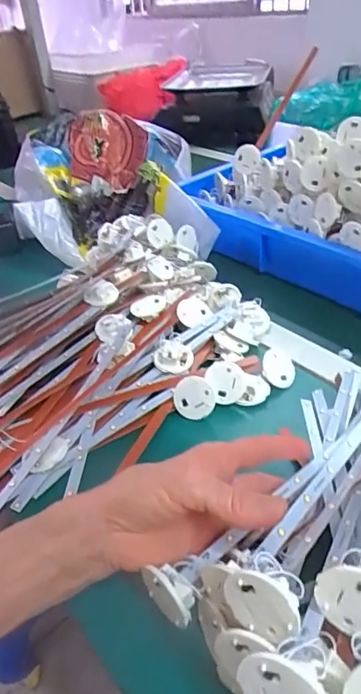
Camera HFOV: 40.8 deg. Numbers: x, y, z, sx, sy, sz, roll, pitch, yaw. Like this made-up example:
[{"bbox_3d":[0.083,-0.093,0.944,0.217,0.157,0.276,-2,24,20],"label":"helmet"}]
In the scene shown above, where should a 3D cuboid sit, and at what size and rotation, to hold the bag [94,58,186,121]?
[{"bbox_3d":[-0.111,-0.745,1.425,0.252,0.143,0.095,-2,36,4],"label":"bag"}]

